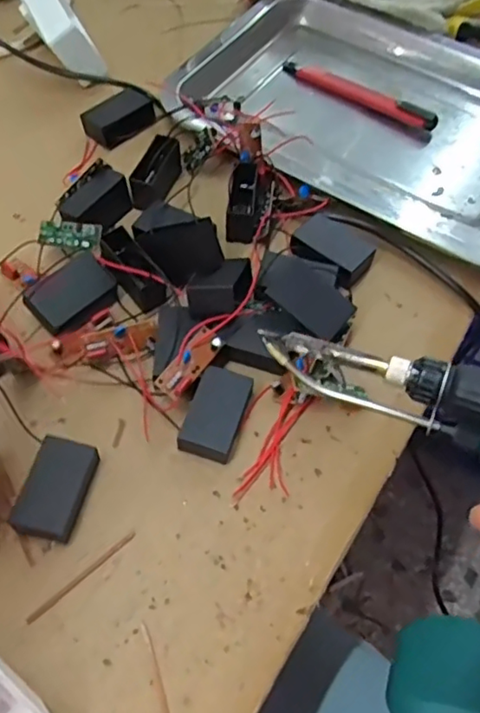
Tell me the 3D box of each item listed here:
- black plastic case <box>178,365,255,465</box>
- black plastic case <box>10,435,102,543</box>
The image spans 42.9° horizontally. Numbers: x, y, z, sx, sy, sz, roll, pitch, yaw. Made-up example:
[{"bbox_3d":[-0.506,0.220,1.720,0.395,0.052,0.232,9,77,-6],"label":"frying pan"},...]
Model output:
[{"bbox_3d":[-0.013,0.033,0.338,0.030,0.019,0.053,17,60,9],"label":"black plastic case"},{"bbox_3d":[-0.094,0.069,0.315,0.030,0.016,0.049,14,60,7],"label":"black plastic case"}]

